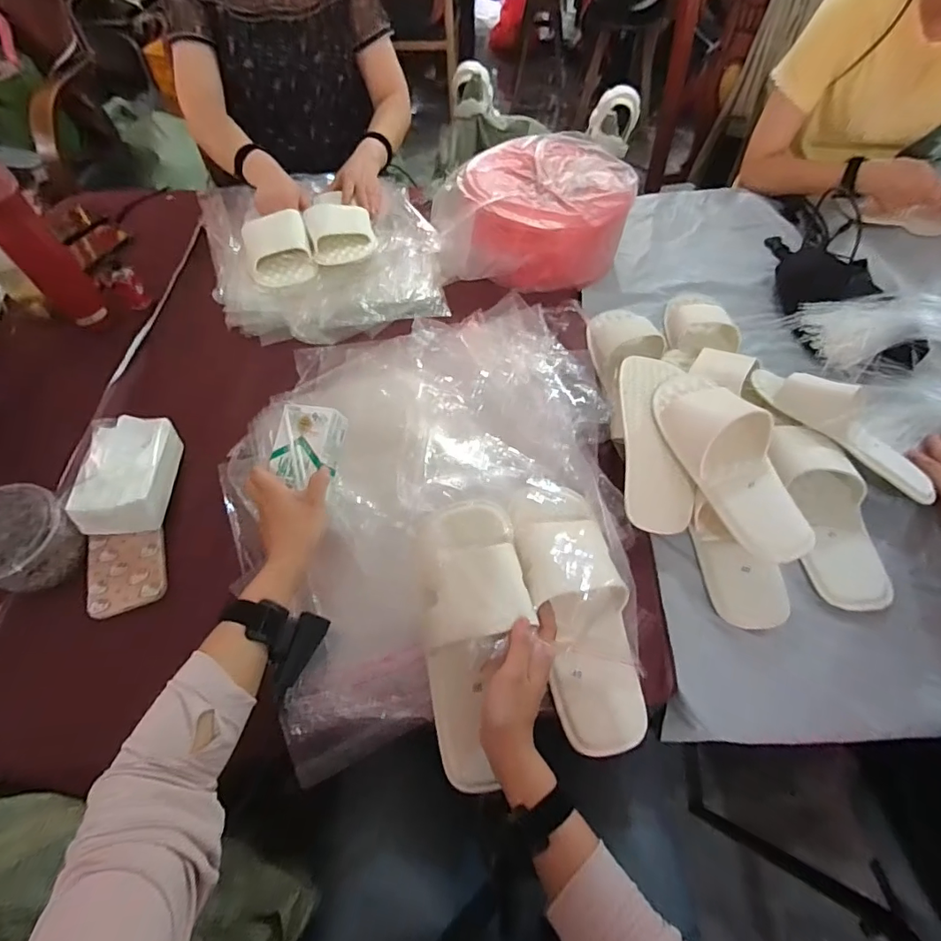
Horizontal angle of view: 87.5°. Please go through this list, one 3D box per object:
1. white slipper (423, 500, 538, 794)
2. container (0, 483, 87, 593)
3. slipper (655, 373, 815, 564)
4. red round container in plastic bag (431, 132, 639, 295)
[{"bbox_3d":[0.003,0.167,0.499,0.104,0.062,0.265,5,81,3],"label":"white slipper"},{"bbox_3d":[-0.510,0.080,0.556,0.100,0.075,0.112,20,60,12],"label":"container"},{"bbox_3d":[0.308,-0.020,0.578,0.099,0.063,0.256,-16,59,-10],"label":"slipper"},{"bbox_3d":[0.101,-0.445,0.851,0.324,0.114,0.264,-1,58,-1],"label":"red round container in plastic bag"}]

